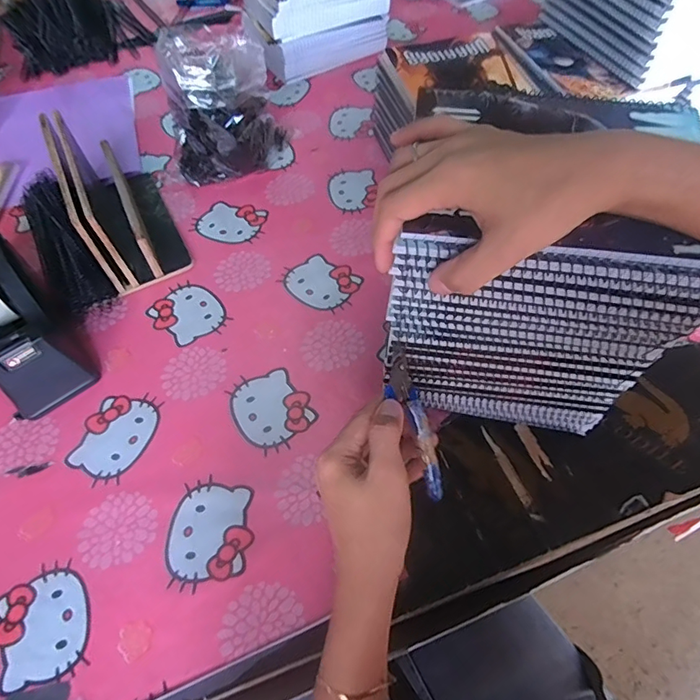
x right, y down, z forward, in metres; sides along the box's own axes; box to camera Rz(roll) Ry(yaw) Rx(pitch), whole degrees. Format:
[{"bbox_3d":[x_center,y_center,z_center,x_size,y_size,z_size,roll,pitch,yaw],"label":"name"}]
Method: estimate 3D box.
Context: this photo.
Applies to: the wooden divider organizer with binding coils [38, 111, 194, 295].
[{"bbox_3d":[-0.274,-0.185,0.562,0.092,0.117,0.206,-25,60,-13],"label":"wooden divider organizer with binding coils"}]

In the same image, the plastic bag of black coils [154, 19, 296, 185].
[{"bbox_3d":[-0.172,-0.322,0.620,0.135,0.158,0.166,14,59,10],"label":"plastic bag of black coils"}]

